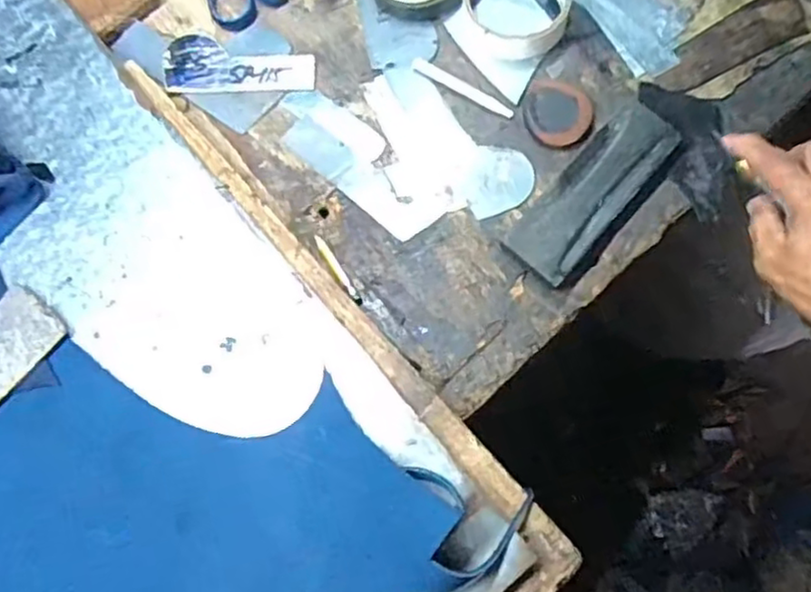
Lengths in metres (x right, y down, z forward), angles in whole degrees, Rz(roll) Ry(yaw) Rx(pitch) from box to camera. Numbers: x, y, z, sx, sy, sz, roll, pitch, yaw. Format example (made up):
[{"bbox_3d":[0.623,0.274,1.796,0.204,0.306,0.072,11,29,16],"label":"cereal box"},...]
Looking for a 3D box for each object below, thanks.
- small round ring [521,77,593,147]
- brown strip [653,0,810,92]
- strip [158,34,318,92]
[{"bbox_3d":[0.117,-0.142,0.523,0.051,0.010,0.055,-1,76,2],"label":"small round ring"},{"bbox_3d":[0.264,-0.206,0.557,0.133,0.007,0.047,-28,65,-3],"label":"brown strip"},{"bbox_3d":[-0.137,-0.192,0.564,0.125,0.004,0.058,-2,68,2],"label":"strip"}]

